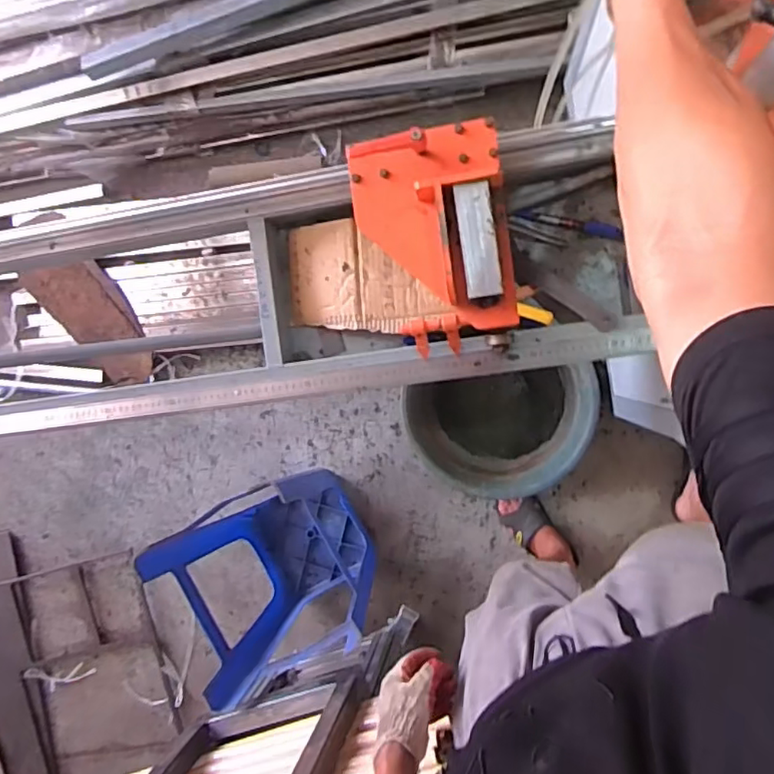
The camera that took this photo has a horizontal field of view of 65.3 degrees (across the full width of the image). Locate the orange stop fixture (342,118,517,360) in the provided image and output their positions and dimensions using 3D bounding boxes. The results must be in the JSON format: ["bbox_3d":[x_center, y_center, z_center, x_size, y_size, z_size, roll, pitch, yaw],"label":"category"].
[{"bbox_3d":[0.054,-0.177,0.728,0.182,0.091,0.258,-7,90,9],"label":"orange stop fixture"}]

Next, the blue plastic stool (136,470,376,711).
[{"bbox_3d":[-0.216,0.408,1.289,0.324,0.378,0.385,-28,87,8],"label":"blue plastic stool"}]

